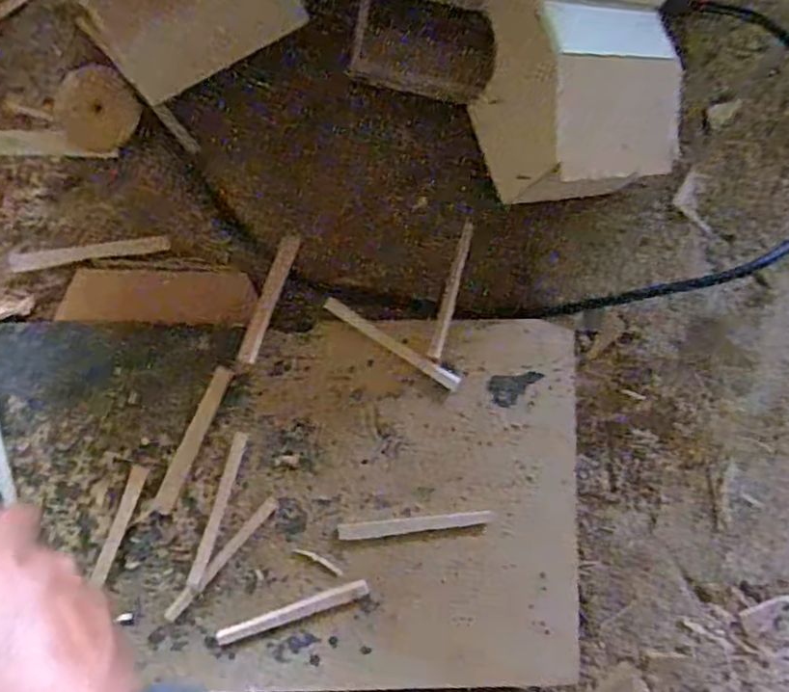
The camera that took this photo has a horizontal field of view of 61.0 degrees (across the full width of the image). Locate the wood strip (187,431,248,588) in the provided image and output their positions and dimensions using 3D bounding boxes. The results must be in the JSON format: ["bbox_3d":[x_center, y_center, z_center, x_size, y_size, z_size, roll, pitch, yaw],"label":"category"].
[{"bbox_3d":[-0.104,0.097,0.395,0.009,0.004,0.093,17,86,-4],"label":"wood strip"}]

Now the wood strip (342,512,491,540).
[{"bbox_3d":[0.012,0.108,0.399,0.090,0.007,0.010,-5,88,-5],"label":"wood strip"}]

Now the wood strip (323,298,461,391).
[{"bbox_3d":[-0.001,-0.001,0.399,0.092,0.005,0.009,33,85,-3],"label":"wood strip"}]

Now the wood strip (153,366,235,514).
[{"bbox_3d":[-0.119,0.056,0.397,0.011,0.004,0.091,24,86,-3],"label":"wood strip"}]

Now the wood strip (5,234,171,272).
[{"bbox_3d":[-0.183,-0.056,0.404,0.094,0.004,0.011,-9,88,-5],"label":"wood strip"}]

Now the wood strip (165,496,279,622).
[{"bbox_3d":[-0.101,0.126,0.391,0.008,0.004,0.091,43,85,-2],"label":"wood strip"}]

